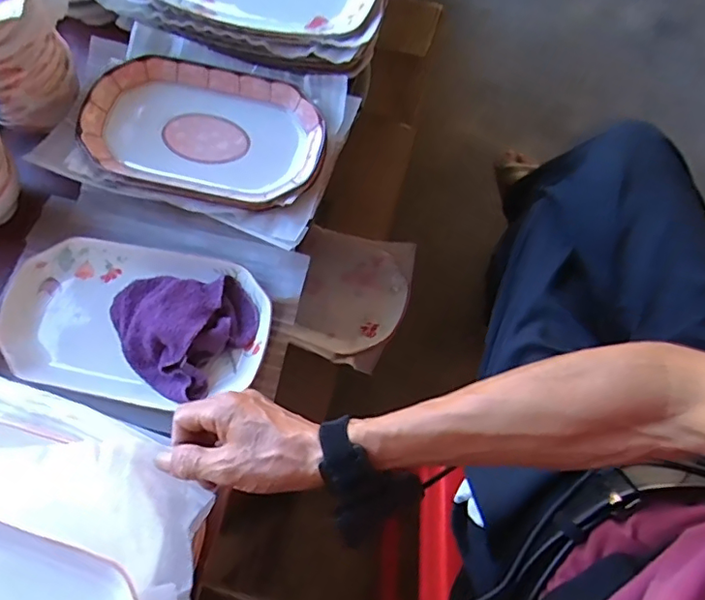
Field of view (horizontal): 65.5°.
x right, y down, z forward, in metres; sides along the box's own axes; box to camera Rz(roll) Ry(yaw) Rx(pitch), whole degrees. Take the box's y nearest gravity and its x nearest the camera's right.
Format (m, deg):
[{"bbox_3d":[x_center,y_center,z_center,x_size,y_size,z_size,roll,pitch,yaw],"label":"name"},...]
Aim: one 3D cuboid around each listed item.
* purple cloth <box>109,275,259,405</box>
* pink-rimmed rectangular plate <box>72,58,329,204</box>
[{"bbox_3d":[-0.190,0.022,0.603,0.142,0.052,0.144,38,75,11],"label":"purple cloth"},{"bbox_3d":[-0.175,-0.197,0.645,0.273,0.047,0.157,14,72,4],"label":"pink-rimmed rectangular plate"}]

